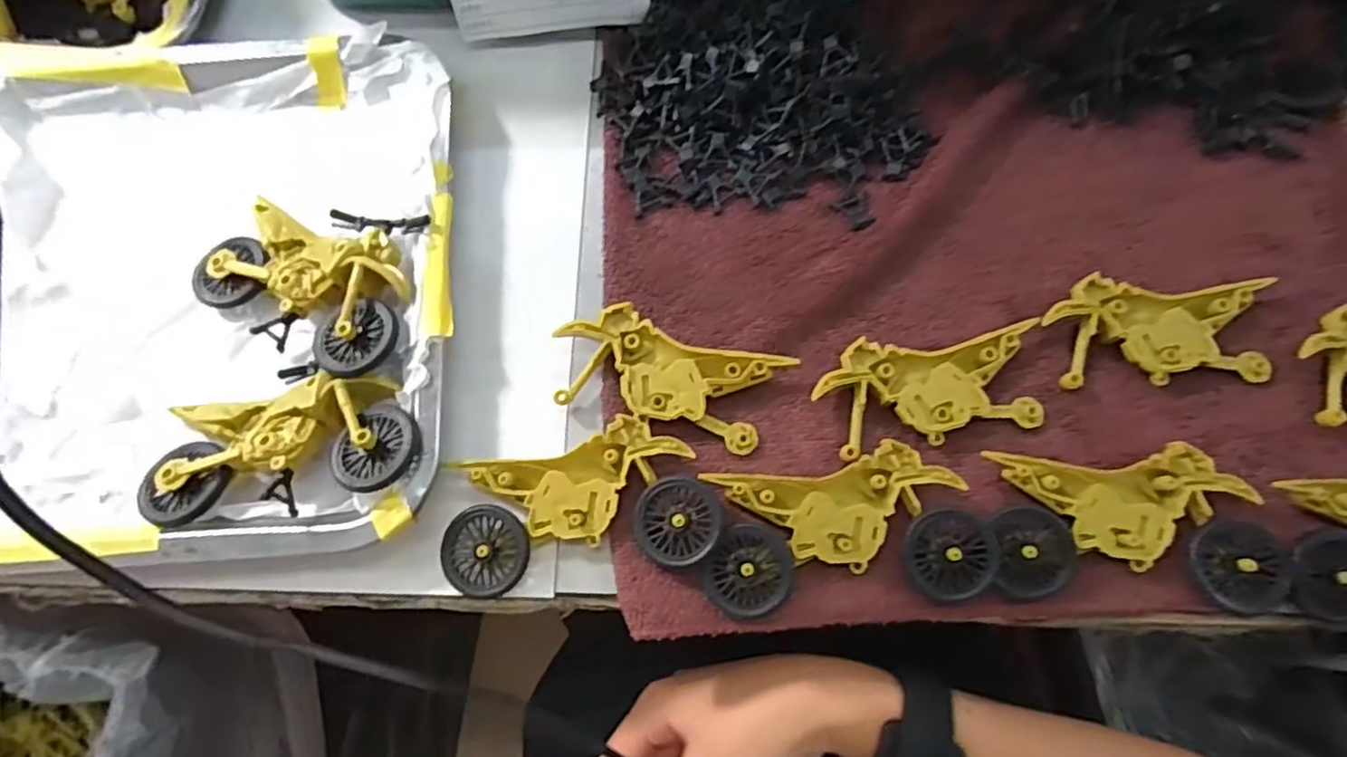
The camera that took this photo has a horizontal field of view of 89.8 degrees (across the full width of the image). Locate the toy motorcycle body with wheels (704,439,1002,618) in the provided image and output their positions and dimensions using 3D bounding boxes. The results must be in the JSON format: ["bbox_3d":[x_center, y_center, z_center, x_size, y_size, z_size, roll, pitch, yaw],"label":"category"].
[{"bbox_3d":[0.072,0.063,0.284,0.114,0.014,0.059,-5,73,-1],"label":"toy motorcycle body with wheels"}]

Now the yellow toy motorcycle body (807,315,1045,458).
[{"bbox_3d":[0.116,0.004,0.303,0.101,0.009,0.048,-10,73,-2],"label":"yellow toy motorcycle body"}]

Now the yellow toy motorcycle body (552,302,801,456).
[{"bbox_3d":[-0.004,-0.002,0.307,0.099,0.011,0.045,16,74,5],"label":"yellow toy motorcycle body"}]

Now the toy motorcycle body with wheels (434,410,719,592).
[{"bbox_3d":[-0.041,0.054,0.291,0.114,0.020,0.061,-7,73,-2],"label":"toy motorcycle body with wheels"}]

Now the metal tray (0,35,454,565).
[{"bbox_3d":[-0.273,-0.047,0.321,0.335,0.033,0.266,-3,73,0],"label":"metal tray"}]

